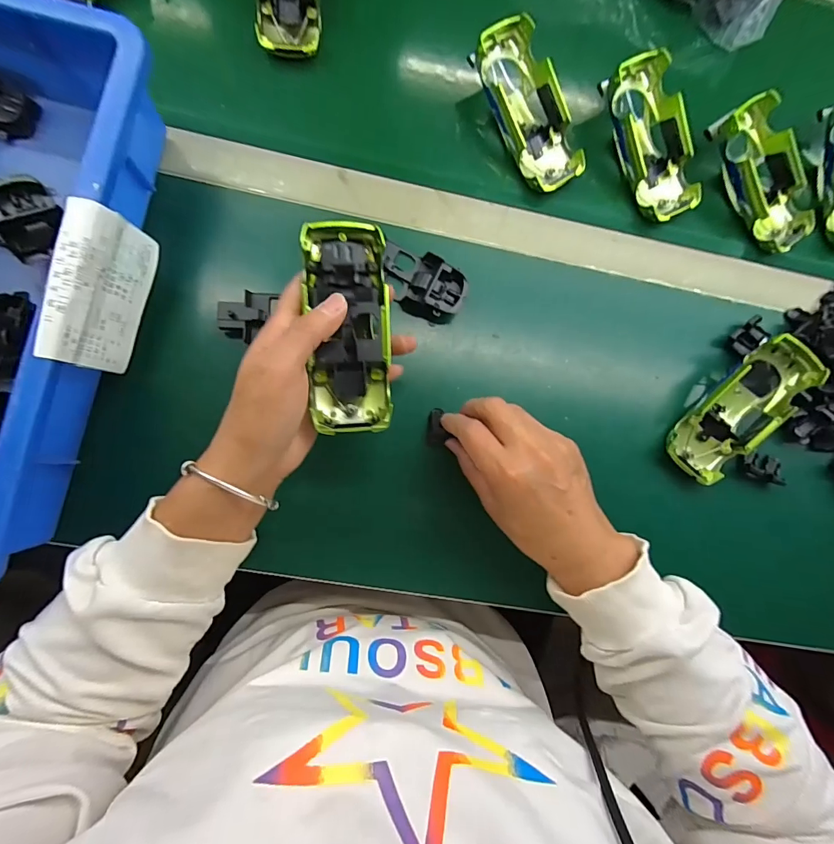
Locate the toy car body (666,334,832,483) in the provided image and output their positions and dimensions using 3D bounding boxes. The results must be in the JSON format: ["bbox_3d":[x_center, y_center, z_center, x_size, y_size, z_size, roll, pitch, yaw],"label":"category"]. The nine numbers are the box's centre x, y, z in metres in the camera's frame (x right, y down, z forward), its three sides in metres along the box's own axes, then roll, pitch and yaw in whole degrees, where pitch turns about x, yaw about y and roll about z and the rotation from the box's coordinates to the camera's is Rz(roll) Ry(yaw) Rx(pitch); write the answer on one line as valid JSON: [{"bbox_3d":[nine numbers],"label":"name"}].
[{"bbox_3d":[0.271,-0.012,0.358,0.132,0.040,0.059,-44,91,6],"label":"toy car body"}]

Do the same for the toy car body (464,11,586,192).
[{"bbox_3d":[0.098,-0.274,0.371,0.055,0.038,0.133,-30,101,-9],"label":"toy car body"}]

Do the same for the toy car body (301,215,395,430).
[{"bbox_3d":[-0.045,-0.061,0.275,0.051,0.024,0.133,-3,92,-7],"label":"toy car body"}]

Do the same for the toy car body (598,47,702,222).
[{"bbox_3d":[0.212,-0.253,0.380,0.058,0.032,0.132,-24,101,-9],"label":"toy car body"}]

